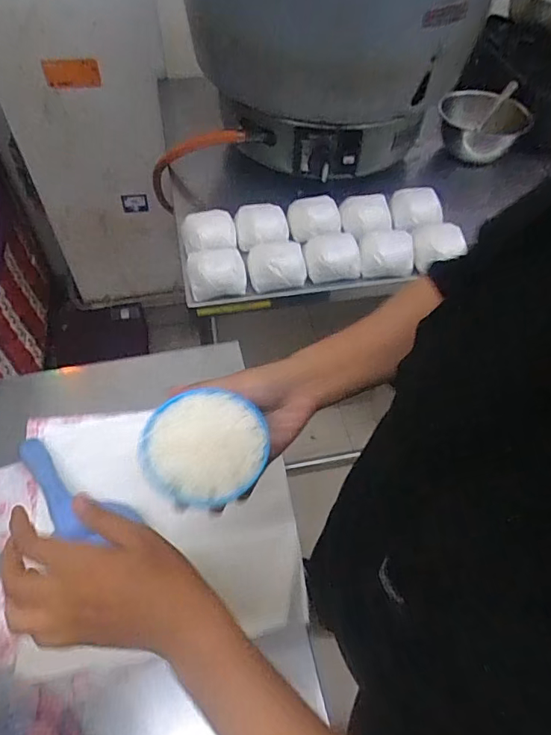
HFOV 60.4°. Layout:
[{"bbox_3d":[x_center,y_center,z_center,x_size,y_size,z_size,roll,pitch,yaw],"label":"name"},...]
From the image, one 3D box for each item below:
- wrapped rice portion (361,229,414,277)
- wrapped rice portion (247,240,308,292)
[{"bbox_3d":[0.167,-0.178,0.730,0.084,0.034,0.065,-5,56,-6],"label":"wrapped rice portion"},{"bbox_3d":[0.000,-0.155,0.701,0.083,0.044,0.067,-6,56,-7],"label":"wrapped rice portion"}]

